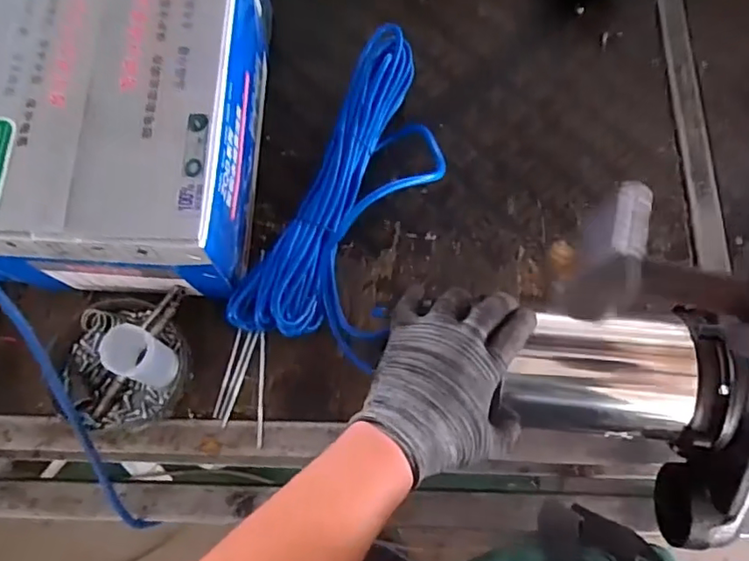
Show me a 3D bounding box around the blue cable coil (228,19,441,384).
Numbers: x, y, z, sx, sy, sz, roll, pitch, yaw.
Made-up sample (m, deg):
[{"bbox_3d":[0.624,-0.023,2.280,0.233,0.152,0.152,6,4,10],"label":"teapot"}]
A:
[{"bbox_3d":[-0.013,-0.105,0.619,0.150,0.108,0.367,19,74,6],"label":"blue cable coil"}]

